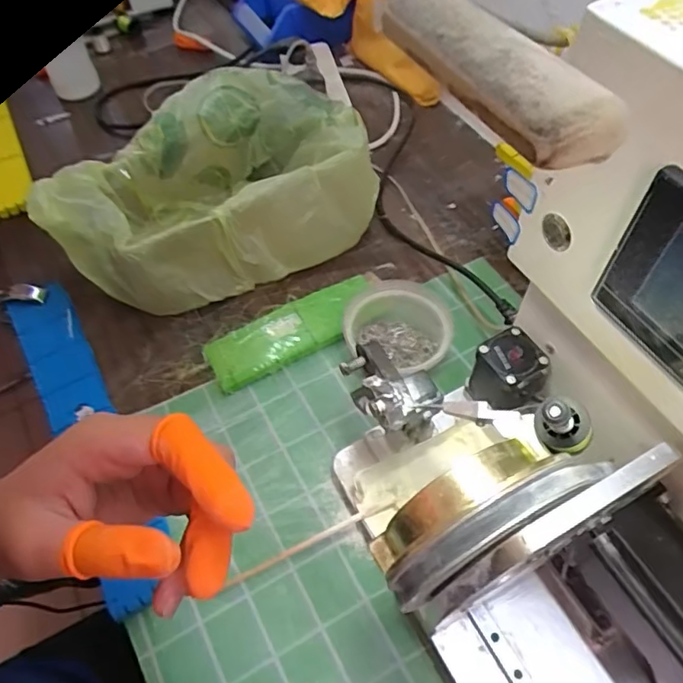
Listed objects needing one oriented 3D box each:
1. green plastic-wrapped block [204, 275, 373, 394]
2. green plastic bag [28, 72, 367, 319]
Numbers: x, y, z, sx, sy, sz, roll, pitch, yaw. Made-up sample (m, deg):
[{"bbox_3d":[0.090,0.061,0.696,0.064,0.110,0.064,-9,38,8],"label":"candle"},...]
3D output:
[{"bbox_3d":[-0.046,-0.013,0.559,0.178,0.016,0.061,-27,58,-16],"label":"green plastic-wrapped block"},{"bbox_3d":[-0.144,-0.159,0.600,0.320,0.113,0.212,-25,60,-14],"label":"green plastic bag"}]

